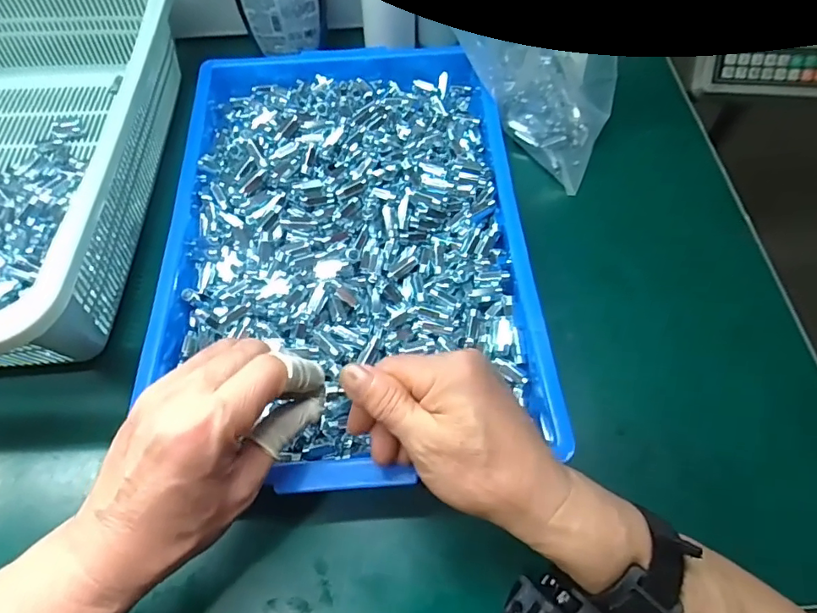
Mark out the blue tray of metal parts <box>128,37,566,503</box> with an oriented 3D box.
[{"bbox_3d":[-0.052,-0.075,0.436,0.285,0.049,0.432,-4,61,-1],"label":"blue tray of metal parts"}]

